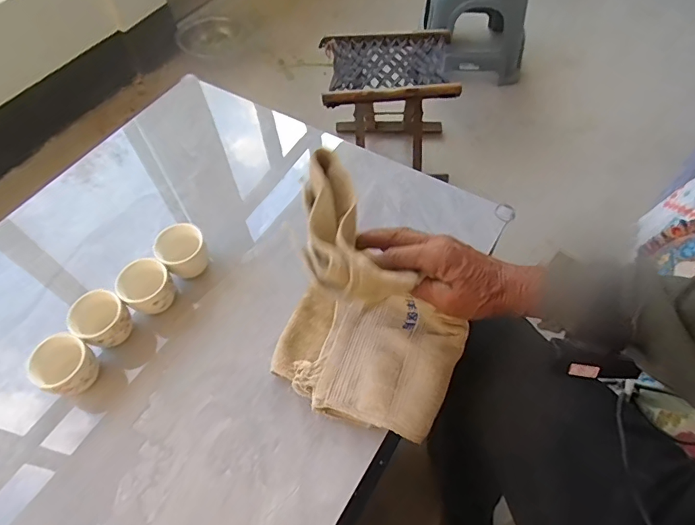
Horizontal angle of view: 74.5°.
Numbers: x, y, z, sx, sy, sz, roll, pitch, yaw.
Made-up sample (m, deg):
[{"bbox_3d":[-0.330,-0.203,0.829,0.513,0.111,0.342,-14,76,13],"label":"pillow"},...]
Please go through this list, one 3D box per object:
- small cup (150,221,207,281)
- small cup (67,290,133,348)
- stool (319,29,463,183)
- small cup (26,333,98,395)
[{"bbox_3d":[-0.198,-0.008,0.561,0.054,0.056,0.057,-1,57,2],"label":"small cup"},{"bbox_3d":[-0.273,0.070,0.518,0.061,0.054,0.056,25,61,17],"label":"small cup"},{"bbox_3d":[0.110,-0.414,1.231,0.325,0.304,0.283,-2,57,1],"label":"stool"},{"bbox_3d":[-0.293,0.114,0.485,0.051,0.059,0.055,-1,57,2],"label":"small cup"}]

